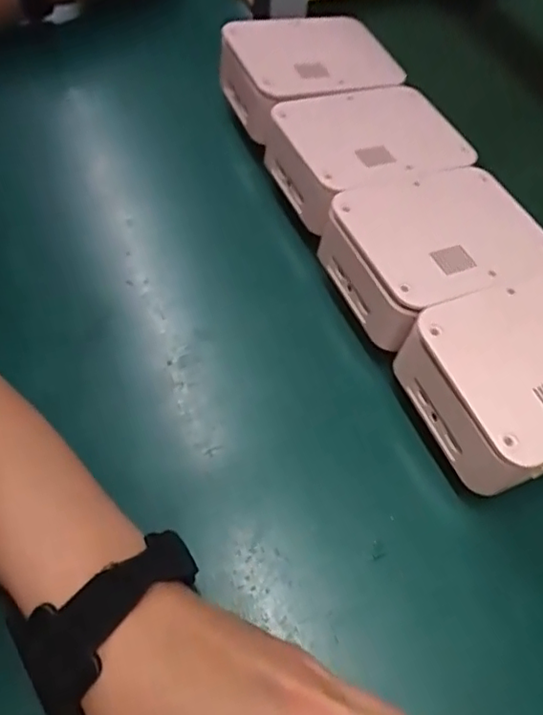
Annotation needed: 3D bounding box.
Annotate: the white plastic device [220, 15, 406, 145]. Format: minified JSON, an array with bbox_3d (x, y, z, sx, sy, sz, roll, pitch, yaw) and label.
[{"bbox_3d":[0.031,-0.230,0.465,0.128,0.040,0.102,-22,61,-16],"label":"white plastic device"}]

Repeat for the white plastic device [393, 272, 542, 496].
[{"bbox_3d":[0.148,0.007,0.324,0.129,0.039,0.099,-21,61,-15],"label":"white plastic device"}]

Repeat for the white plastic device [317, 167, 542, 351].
[{"bbox_3d":[0.106,-0.071,0.370,0.126,0.044,0.097,-22,61,-16],"label":"white plastic device"}]

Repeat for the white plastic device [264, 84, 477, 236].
[{"bbox_3d":[0.068,-0.150,0.419,0.131,0.038,0.100,-24,62,-16],"label":"white plastic device"}]

